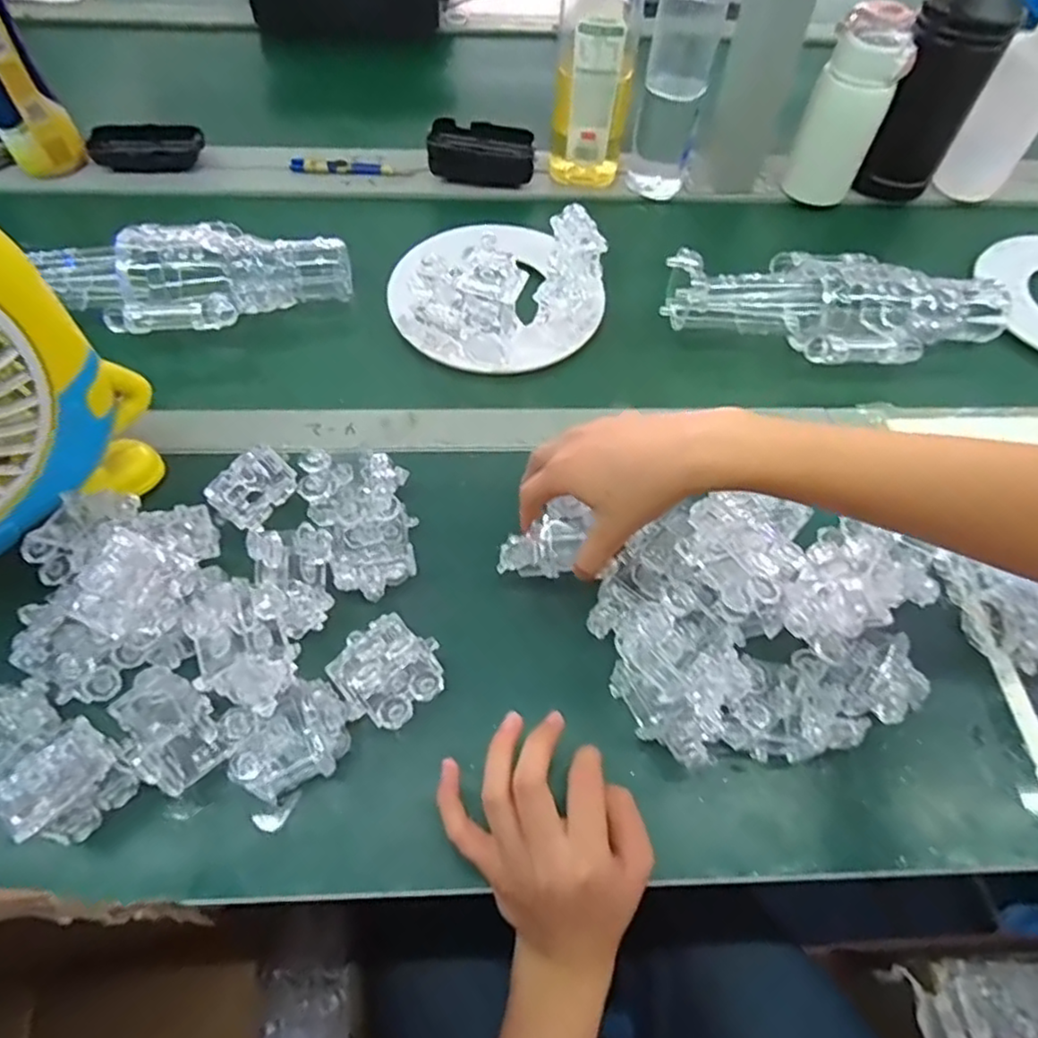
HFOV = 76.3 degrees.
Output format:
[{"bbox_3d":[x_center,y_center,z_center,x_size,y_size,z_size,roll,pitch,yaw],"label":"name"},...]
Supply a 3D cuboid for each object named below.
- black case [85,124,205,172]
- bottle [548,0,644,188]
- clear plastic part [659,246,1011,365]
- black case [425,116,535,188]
[{"bbox_3d":[-0.386,-0.387,0.687,0.110,0.023,0.048,-4,59,-5],"label":"black case"},{"bbox_3d":[0.074,-0.439,0.618,0.074,0.239,0.057,7,58,2],"label":"bottle"},{"bbox_3d":[0.275,-0.185,0.572,0.294,0.065,0.118,0,58,-3],"label":"clear plastic part"},{"bbox_3d":[-0.039,-0.381,0.693,0.108,0.040,0.056,2,58,-2],"label":"black case"}]

